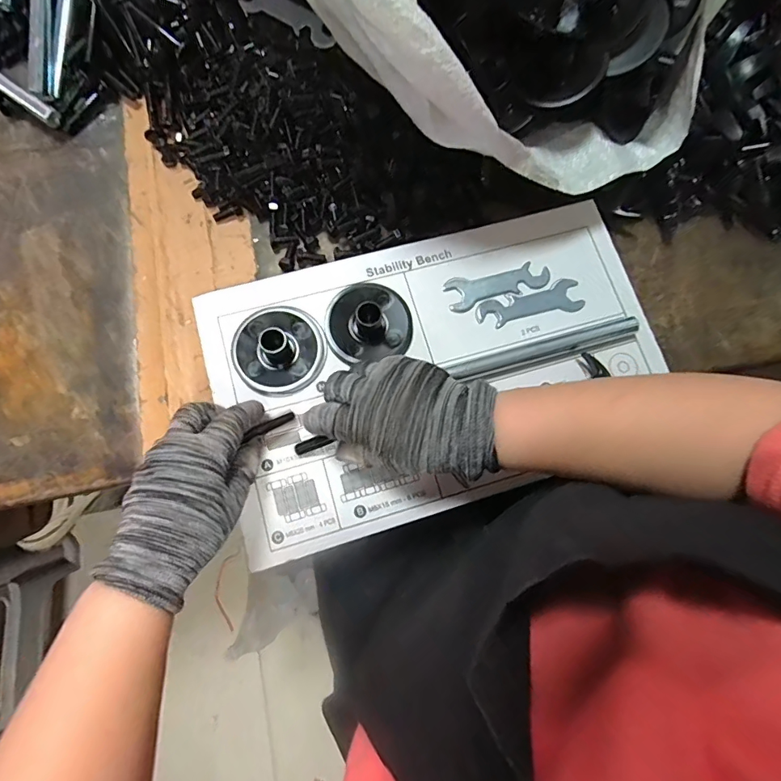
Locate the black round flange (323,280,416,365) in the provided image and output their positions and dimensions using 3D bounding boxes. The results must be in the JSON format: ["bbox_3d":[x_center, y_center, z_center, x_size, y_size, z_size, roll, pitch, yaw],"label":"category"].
[{"bbox_3d":[-0.020,-0.061,0.374,0.070,0.024,0.065,0,77,-1],"label":"black round flange"}]

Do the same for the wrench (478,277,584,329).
[{"bbox_3d":[0.119,-0.074,0.394,0.093,0.006,0.027,-14,78,-4],"label":"wrench"}]

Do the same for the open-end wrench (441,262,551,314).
[{"bbox_3d":[0.093,-0.093,0.395,0.093,0.004,0.029,-16,78,-4],"label":"open-end wrench"}]

